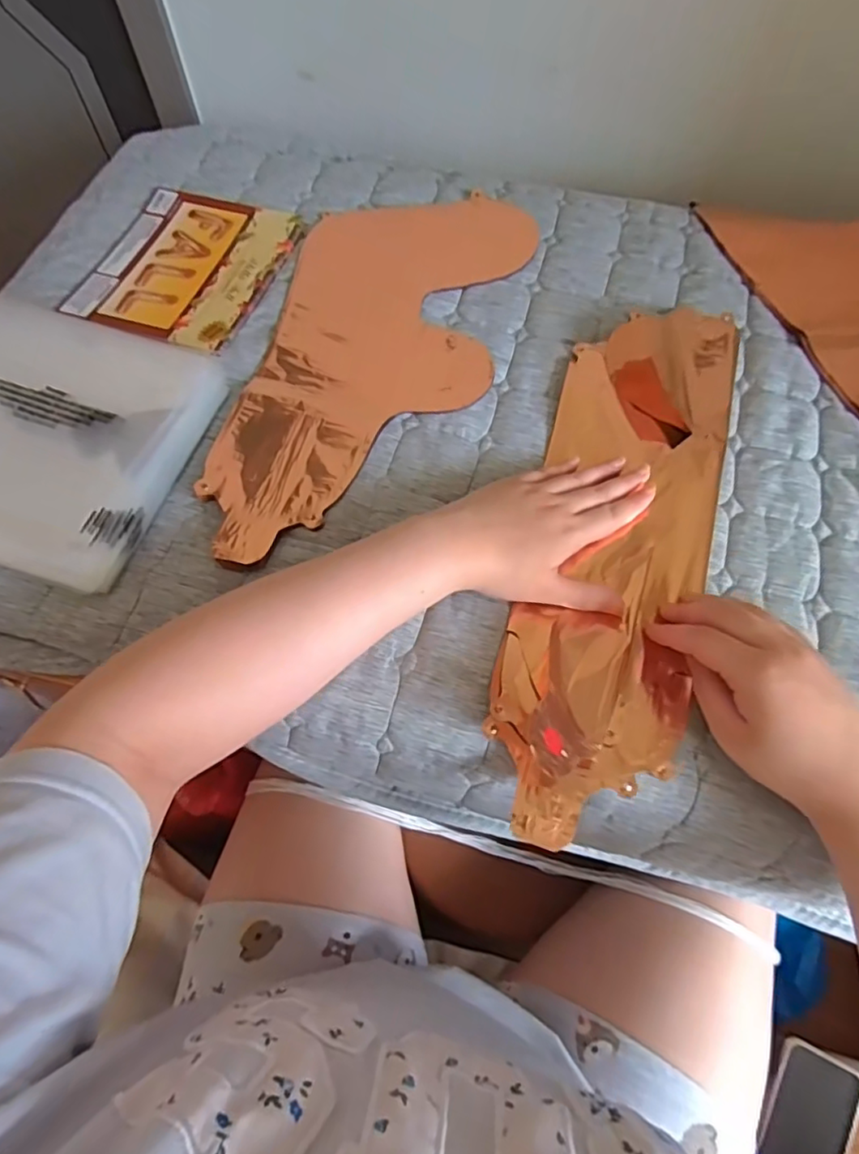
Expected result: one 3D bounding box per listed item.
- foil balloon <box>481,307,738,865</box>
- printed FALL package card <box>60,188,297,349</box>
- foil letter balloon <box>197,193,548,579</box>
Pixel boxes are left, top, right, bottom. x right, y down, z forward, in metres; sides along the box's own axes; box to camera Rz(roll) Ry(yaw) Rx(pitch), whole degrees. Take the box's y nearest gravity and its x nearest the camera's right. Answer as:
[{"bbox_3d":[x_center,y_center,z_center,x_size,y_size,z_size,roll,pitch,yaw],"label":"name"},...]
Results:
[{"bbox_3d":[0.136,-0.038,0.427,0.135,0.035,0.434,17,67,9],"label":"foil balloon"},{"bbox_3d":[-0.236,-0.305,0.577,0.169,0.004,0.193,17,66,9],"label":"printed FALL package card"},{"bbox_3d":[-0.053,-0.197,0.517,0.202,0.014,0.435,15,66,8],"label":"foil letter balloon"}]

